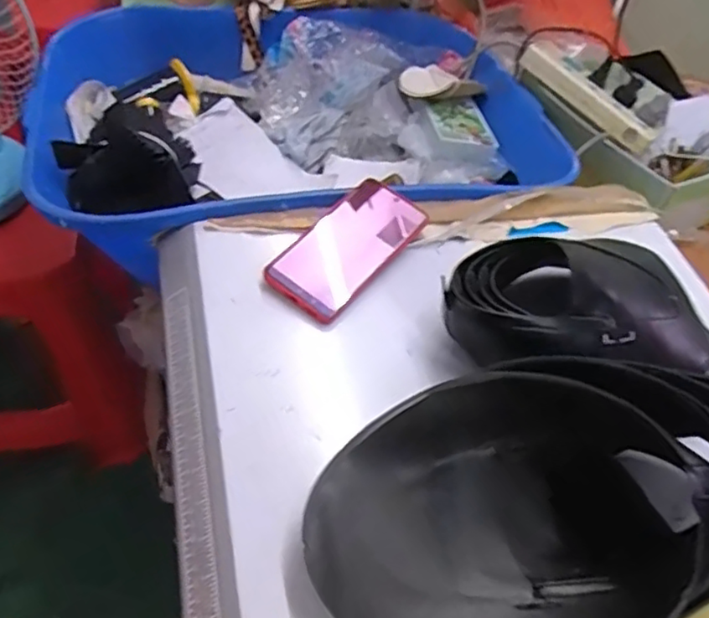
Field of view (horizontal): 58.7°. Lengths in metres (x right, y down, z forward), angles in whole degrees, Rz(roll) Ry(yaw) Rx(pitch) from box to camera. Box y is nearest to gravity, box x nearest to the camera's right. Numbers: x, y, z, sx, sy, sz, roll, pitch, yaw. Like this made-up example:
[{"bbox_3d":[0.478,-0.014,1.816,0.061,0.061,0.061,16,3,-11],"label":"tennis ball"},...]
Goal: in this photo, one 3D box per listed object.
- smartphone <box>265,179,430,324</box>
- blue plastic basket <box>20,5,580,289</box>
[{"bbox_3d":[-0.003,-0.061,0.592,0.079,0.011,0.168,40,60,9],"label":"smartphone"},{"bbox_3d":[-0.071,-0.242,0.820,0.619,0.133,0.489,-5,51,-13],"label":"blue plastic basket"}]

